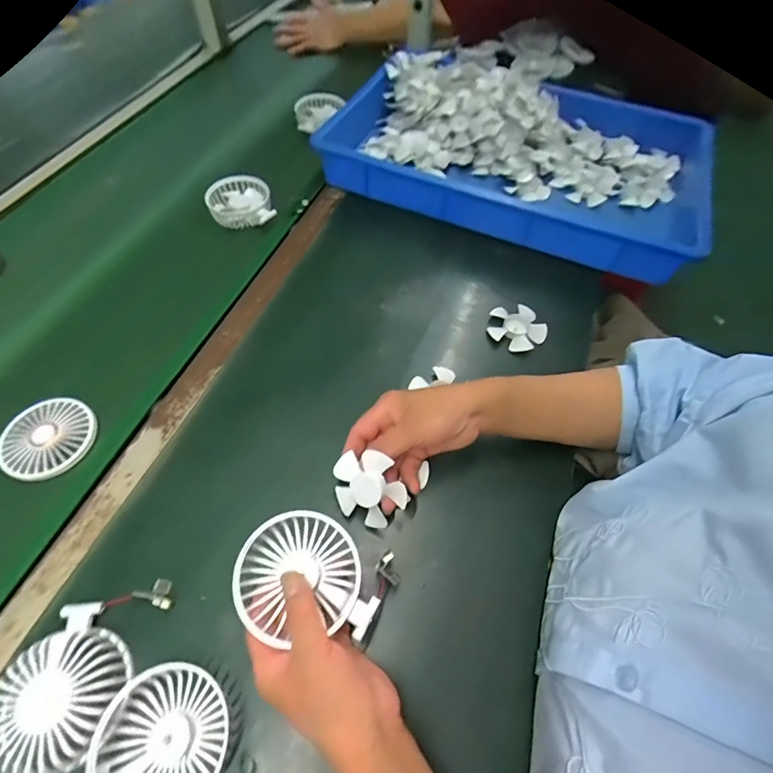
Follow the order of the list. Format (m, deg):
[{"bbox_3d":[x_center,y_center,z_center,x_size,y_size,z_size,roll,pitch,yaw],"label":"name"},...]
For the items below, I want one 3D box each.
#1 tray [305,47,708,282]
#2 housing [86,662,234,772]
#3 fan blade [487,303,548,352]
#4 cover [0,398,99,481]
[{"bbox_3d":[0.216,-0.394,0.697,0.568,0.080,0.429,22,60,13],"label":"tray"},{"bbox_3d":[-0.162,0.249,0.298,0.086,0.026,0.086,-1,58,-1],"label":"housing"},{"bbox_3d":[0.162,-0.073,0.534,0.062,0.021,0.070,-31,63,-18],"label":"fan blade"},{"bbox_3d":[-0.347,0.051,0.434,0.084,0.007,0.086,31,63,18],"label":"cover"}]

